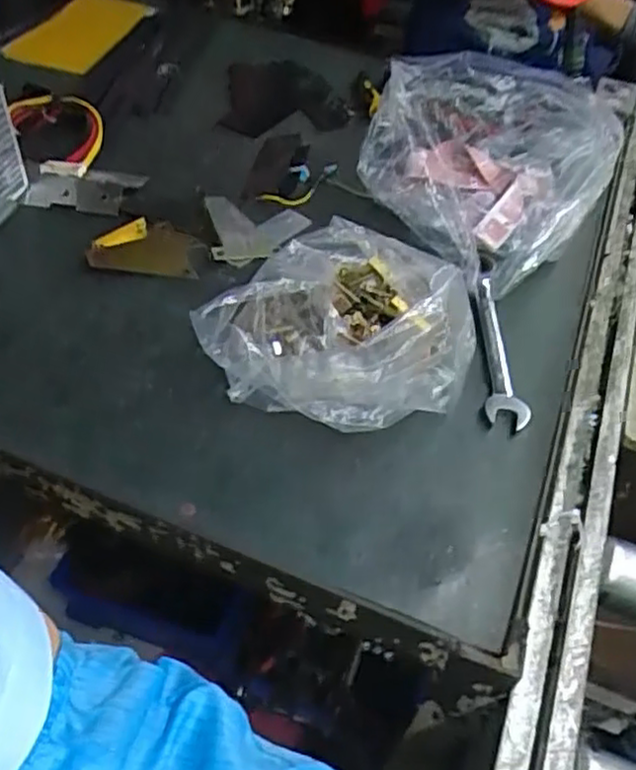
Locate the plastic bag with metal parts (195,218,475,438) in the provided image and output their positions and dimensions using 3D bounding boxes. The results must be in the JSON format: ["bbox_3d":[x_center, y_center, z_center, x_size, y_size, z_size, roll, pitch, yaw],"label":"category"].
[{"bbox_3d":[0.023,-0.050,0.531,0.179,0.095,0.179,22,48,13],"label":"plastic bag with metal parts"}]

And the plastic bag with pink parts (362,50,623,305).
[{"bbox_3d":[0.147,-0.191,0.639,0.204,0.150,0.152,24,49,15],"label":"plastic bag with pink parts"}]

